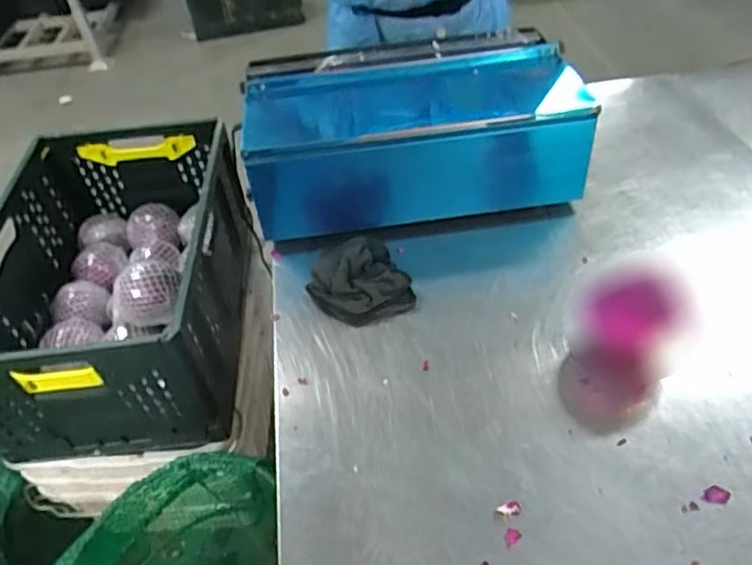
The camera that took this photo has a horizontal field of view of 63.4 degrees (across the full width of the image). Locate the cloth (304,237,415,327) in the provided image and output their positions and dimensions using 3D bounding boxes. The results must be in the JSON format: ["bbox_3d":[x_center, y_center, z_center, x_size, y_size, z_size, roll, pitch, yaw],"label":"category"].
[{"bbox_3d":[-0.026,-0.007,0.842,0.128,0.048,0.144,-24,49,-19],"label":"cloth"}]

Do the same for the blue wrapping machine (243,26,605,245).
[{"bbox_3d":[0.067,-0.242,0.977,0.521,0.168,0.278,-7,46,-3],"label":"blue wrapping machine"}]

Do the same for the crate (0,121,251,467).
[{"bbox_3d":[-0.506,-0.023,1.184,0.458,0.273,0.619,-7,46,0],"label":"crate"}]

